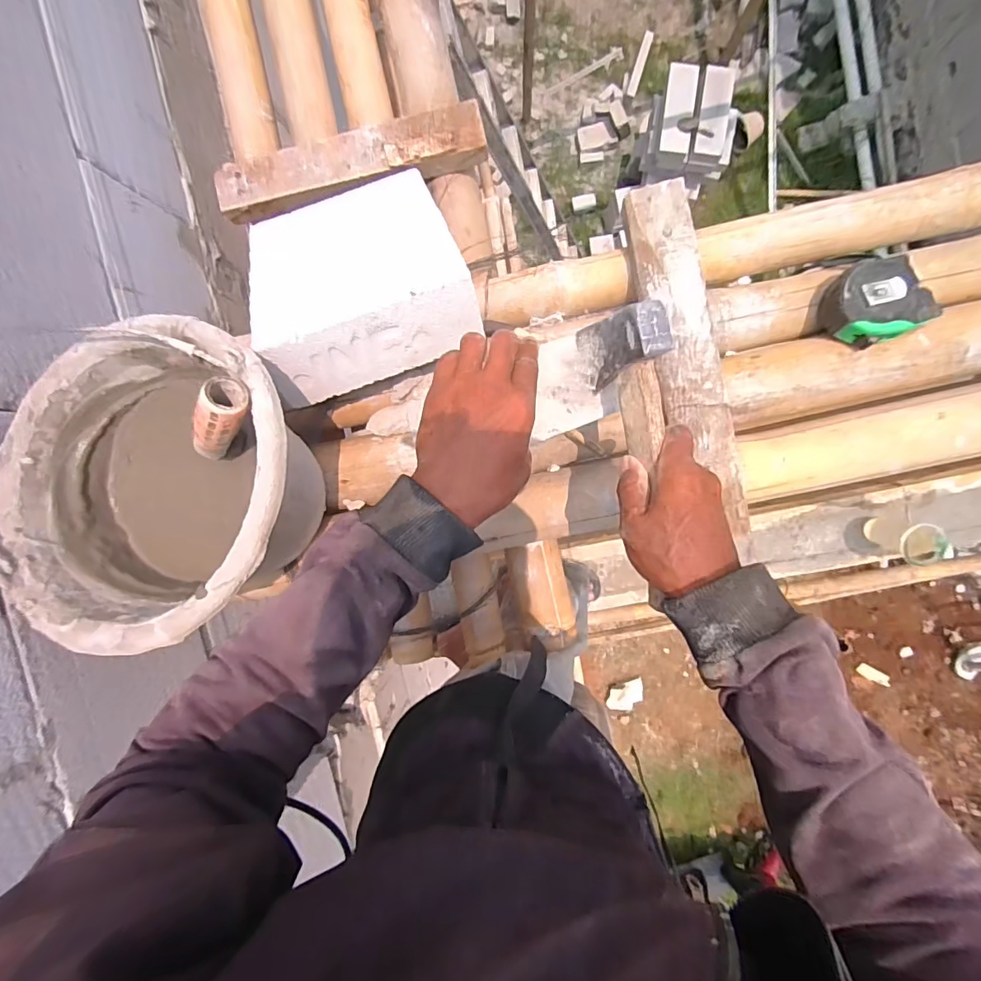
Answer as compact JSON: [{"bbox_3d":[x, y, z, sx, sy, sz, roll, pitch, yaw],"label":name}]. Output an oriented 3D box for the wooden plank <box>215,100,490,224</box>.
[{"bbox_3d":[-0.159,-0.371,0.558,0.306,0.024,0.061,-10,94,5],"label":"wooden plank"}]

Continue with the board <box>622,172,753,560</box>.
[{"bbox_3d":[0.194,-0.118,0.475,0.062,0.017,0.347,-14,90,5],"label":"board"}]

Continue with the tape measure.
[{"bbox_3d":[0.373,-0.183,0.477,0.076,0.043,0.078,-14,93,5],"label":"tape measure"}]

